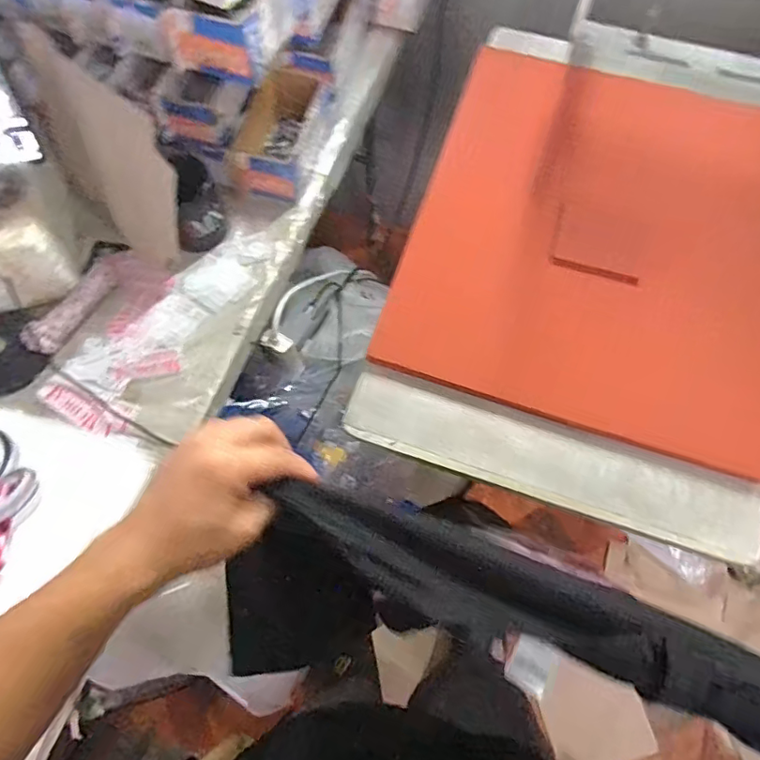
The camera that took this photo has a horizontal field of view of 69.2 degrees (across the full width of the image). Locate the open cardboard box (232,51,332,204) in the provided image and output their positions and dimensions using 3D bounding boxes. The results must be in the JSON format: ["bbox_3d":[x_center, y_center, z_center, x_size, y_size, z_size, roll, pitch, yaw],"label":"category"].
[{"bbox_3d":[-0.129,-0.363,0.767,0.087,0.070,0.229,17,70,7],"label":"open cardboard box"}]

